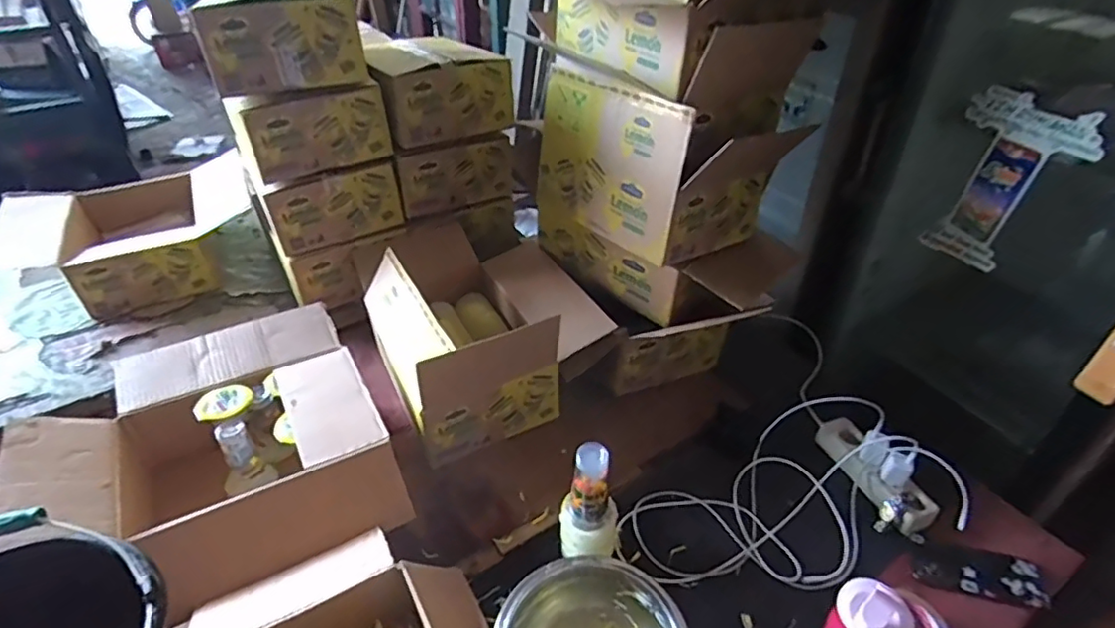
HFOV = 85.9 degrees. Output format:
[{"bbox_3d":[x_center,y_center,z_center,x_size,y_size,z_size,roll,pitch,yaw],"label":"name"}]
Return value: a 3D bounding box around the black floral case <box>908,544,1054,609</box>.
[{"bbox_3d":[0.598,0.366,0.855,0.169,0.011,0.075,10,40,11],"label":"black floral case"}]

